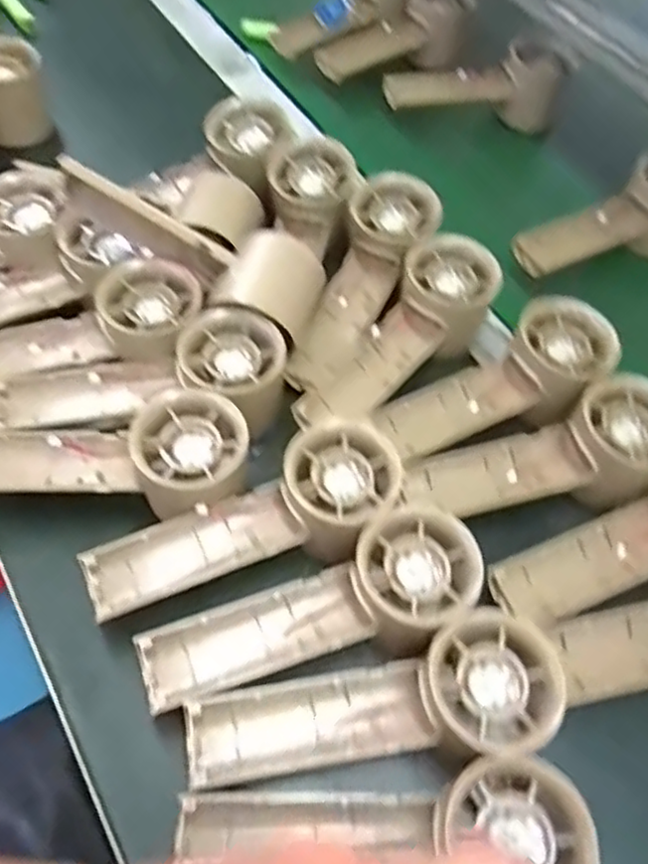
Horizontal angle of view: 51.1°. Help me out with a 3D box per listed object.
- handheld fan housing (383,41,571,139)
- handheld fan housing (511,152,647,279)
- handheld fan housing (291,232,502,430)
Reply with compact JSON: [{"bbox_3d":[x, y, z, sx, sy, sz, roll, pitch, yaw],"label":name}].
[{"bbox_3d":[0.129,-0.297,0.583,0.157,0.057,0.052,-2,58,-5],"label":"handheld fan housing"},{"bbox_3d":[0.210,-0.148,0.484,0.144,0.045,0.061,-30,64,-21],"label":"handheld fan housing"},{"bbox_3d":[0.047,-0.051,0.399,0.054,0.046,0.152,32,61,16],"label":"handheld fan housing"}]

